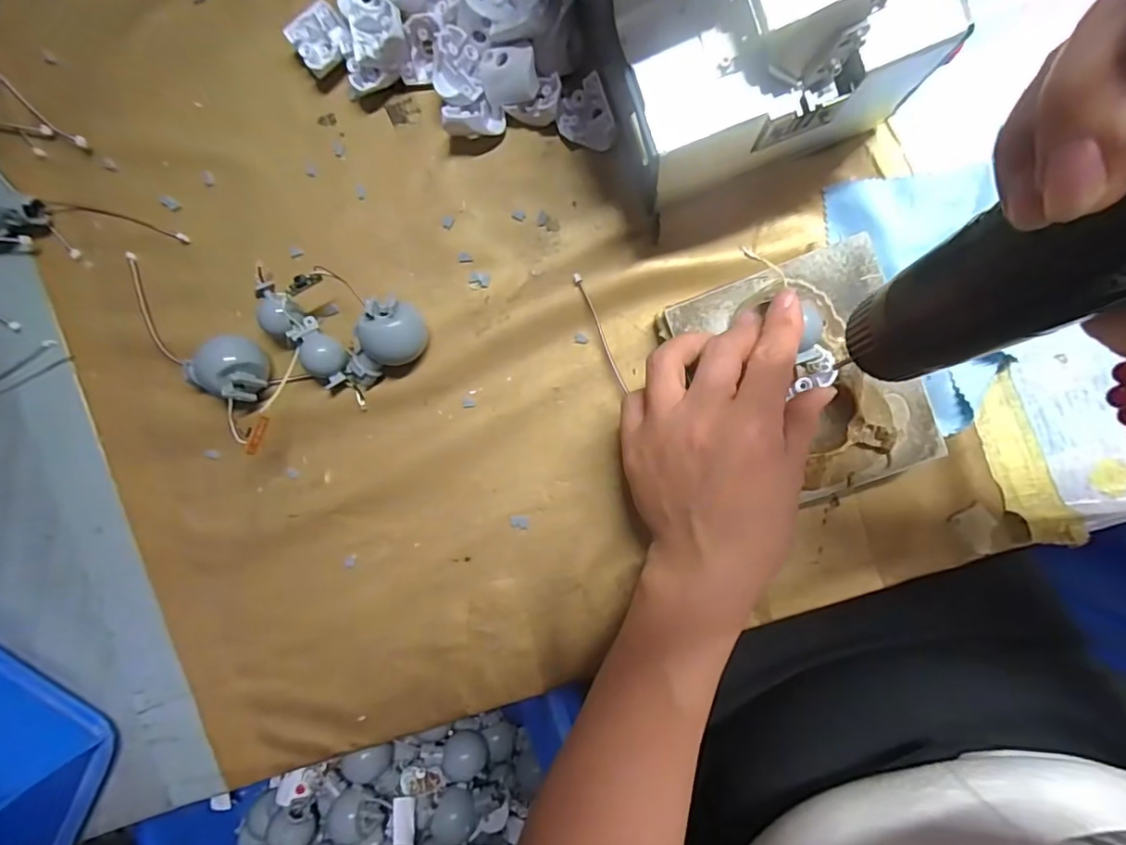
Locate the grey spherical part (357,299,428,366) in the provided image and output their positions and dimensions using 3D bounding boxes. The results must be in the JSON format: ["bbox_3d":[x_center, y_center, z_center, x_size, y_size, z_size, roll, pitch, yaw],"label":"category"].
[{"bbox_3d":[-0.094,-0.049,0.301,0.029,0.030,0.033,20,95,8],"label":"grey spherical part"}]

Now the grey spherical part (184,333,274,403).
[{"bbox_3d":[-0.197,-0.034,0.318,0.042,0.036,0.034,18,95,8],"label":"grey spherical part"}]

